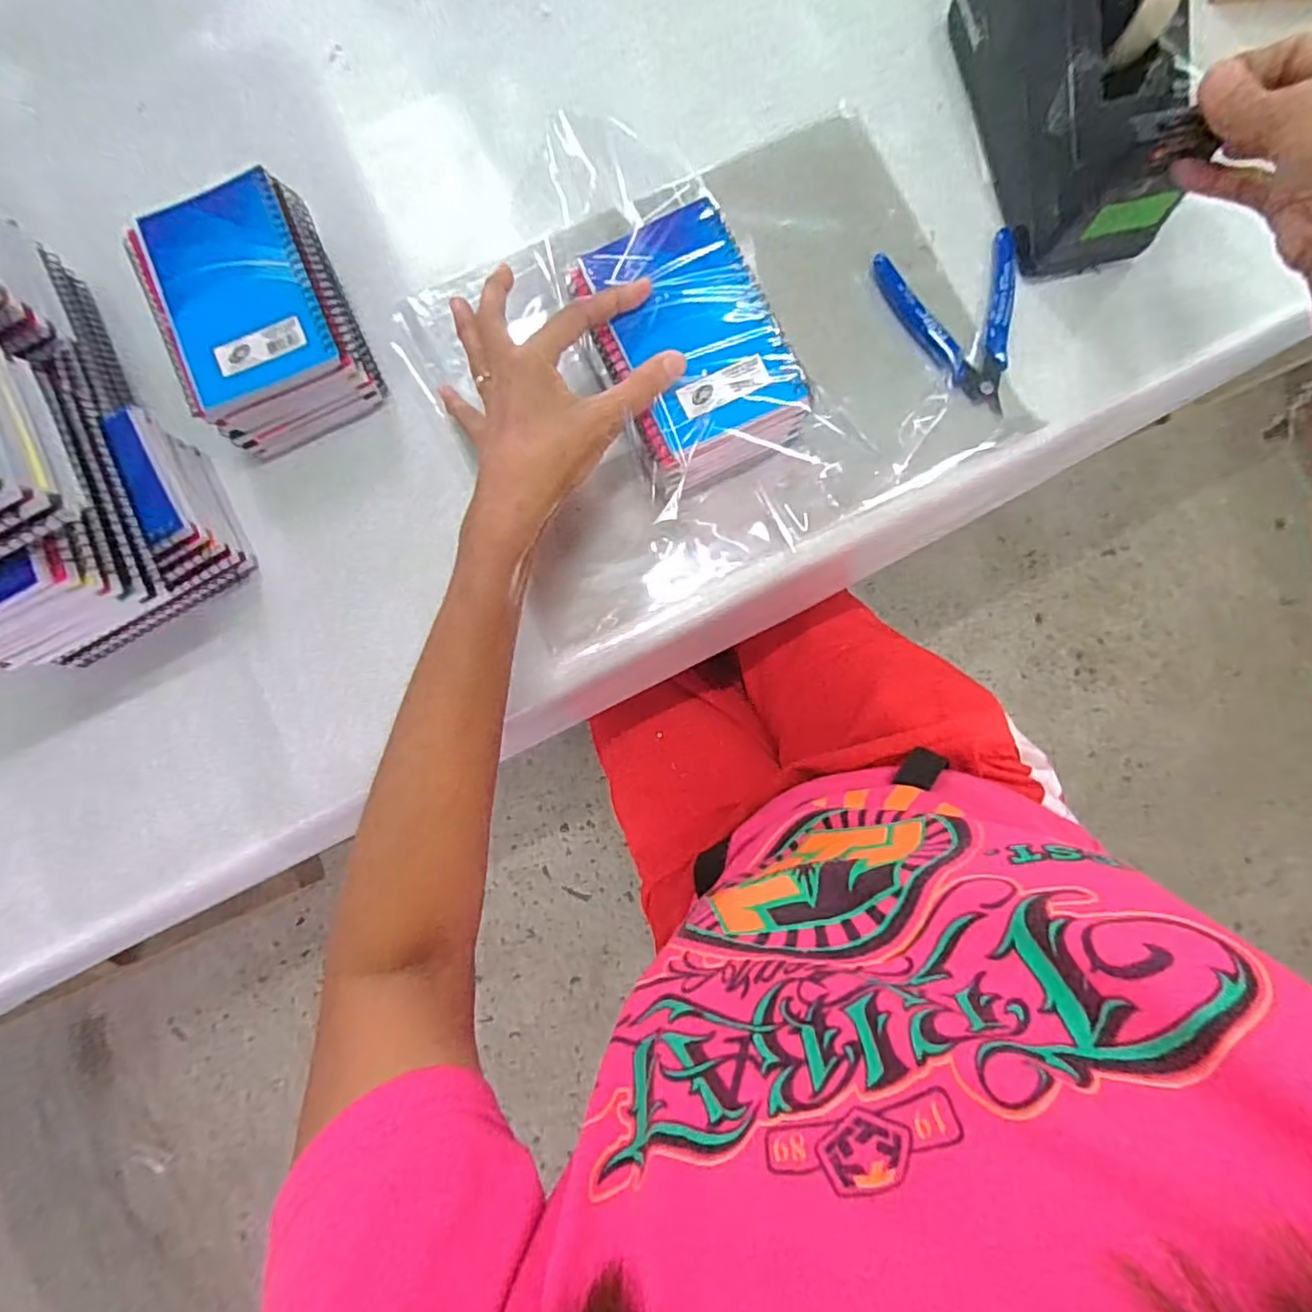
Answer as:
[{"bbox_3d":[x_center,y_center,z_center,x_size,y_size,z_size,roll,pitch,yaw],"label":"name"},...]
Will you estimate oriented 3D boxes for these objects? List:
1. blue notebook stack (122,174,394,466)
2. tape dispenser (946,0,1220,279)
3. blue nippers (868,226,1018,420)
[{"bbox_3d":[-0.243,-0.207,0.394,0.096,0.063,0.129,-23,85,-1],"label":"blue notebook stack"},{"bbox_3d":[0.240,-0.339,0.350,0.068,0.112,0.191,-12,85,0],"label":"tape dispenser"},{"bbox_3d":[0.194,-0.208,0.402,0.084,0.010,0.114,-12,85,0],"label":"blue nippers"}]

